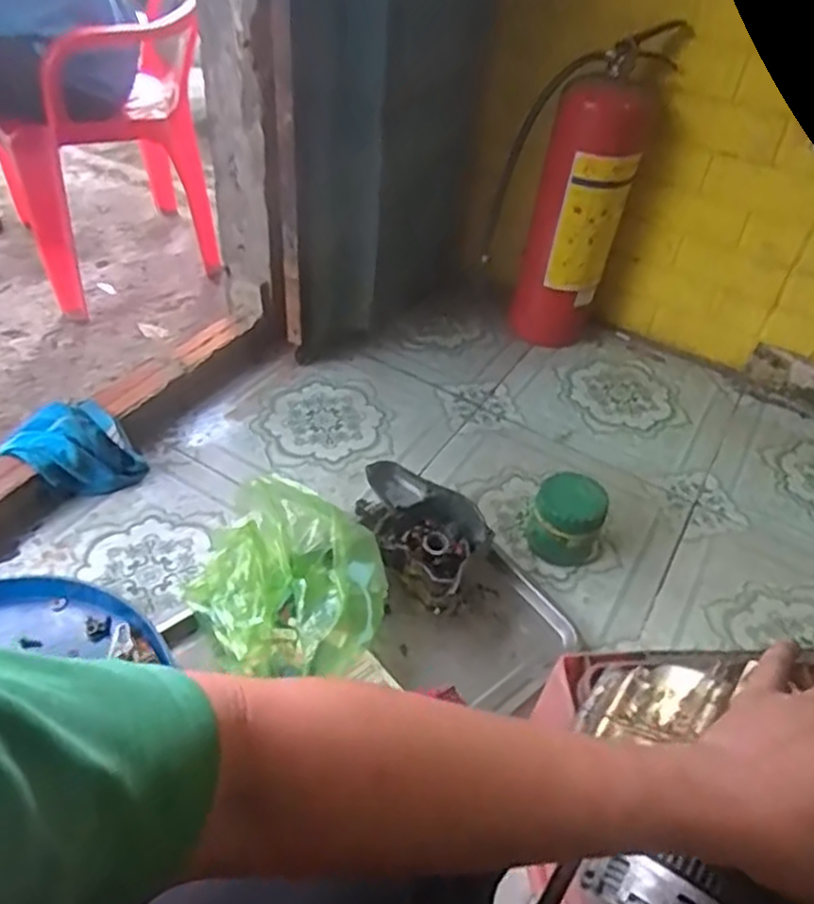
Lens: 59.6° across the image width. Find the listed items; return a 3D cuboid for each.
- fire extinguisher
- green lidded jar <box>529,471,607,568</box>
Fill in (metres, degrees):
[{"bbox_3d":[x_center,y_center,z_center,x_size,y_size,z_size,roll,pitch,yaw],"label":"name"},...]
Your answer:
[{"bbox_3d":[0.293,-0.463,1.320,0.219,0.532,0.154,25,48,18],"label":"fire extinguisher"},{"bbox_3d":[0.233,0.099,1.038,0.107,0.107,0.088,22,46,15],"label":"green lidded jar"}]

